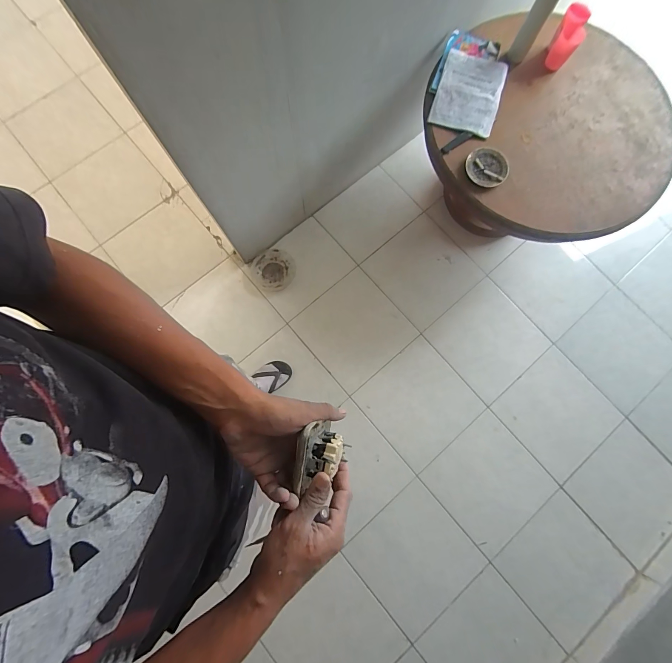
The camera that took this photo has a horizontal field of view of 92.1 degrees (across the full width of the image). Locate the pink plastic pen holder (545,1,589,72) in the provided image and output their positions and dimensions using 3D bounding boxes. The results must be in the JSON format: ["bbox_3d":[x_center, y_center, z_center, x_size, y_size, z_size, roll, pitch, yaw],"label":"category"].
[{"bbox_3d":[0.724,-0.917,1.021,0.087,0.124,0.093,30,80,5],"label":"pink plastic pen holder"}]

